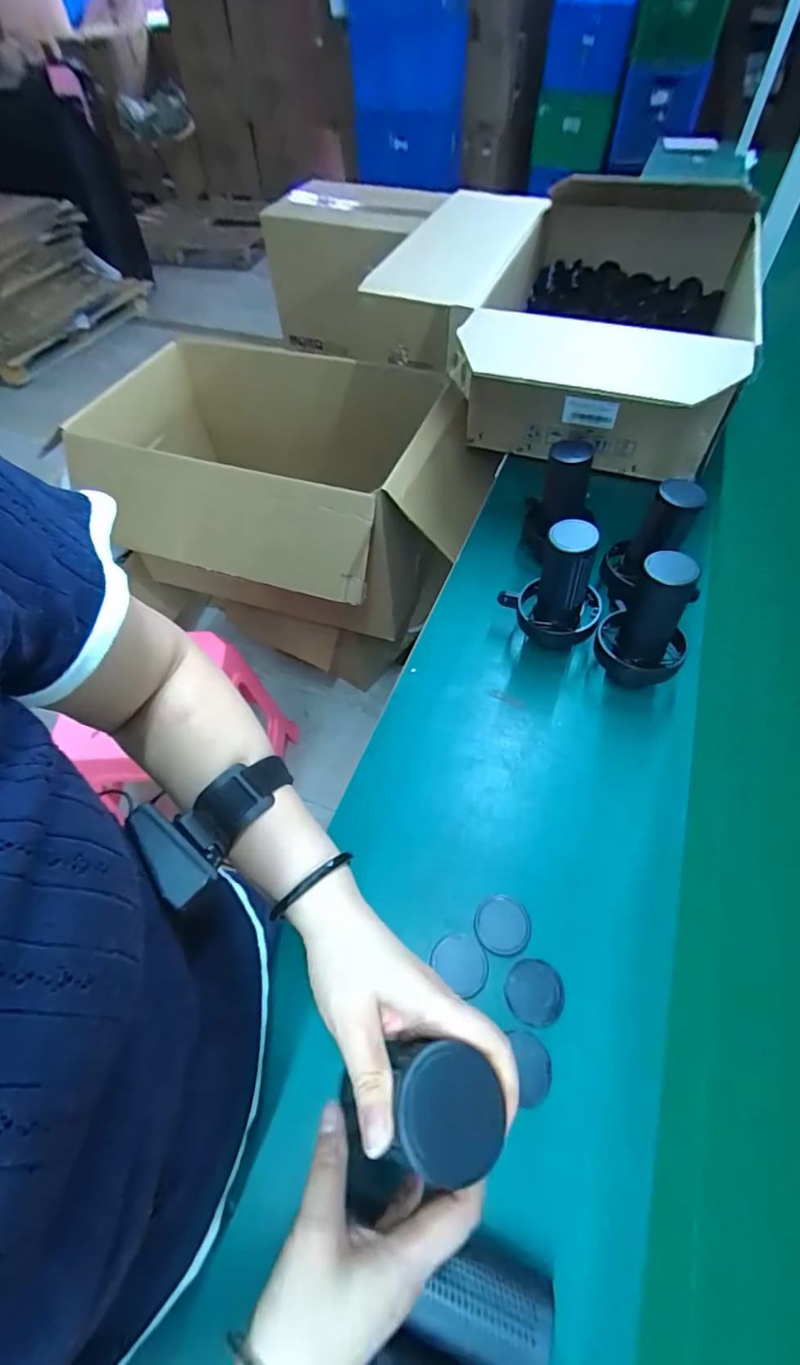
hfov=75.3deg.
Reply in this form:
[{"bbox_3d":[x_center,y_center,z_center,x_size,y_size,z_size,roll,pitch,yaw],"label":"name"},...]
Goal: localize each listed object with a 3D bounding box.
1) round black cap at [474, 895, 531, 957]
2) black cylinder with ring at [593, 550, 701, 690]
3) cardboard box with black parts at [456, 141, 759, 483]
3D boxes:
[{"bbox_3d":[0.096,0.227,0.485,0.051,0.004,0.050,-1,55,1],"label":"round black cap"},{"bbox_3d":[0.281,-0.061,0.586,0.096,0.173,0.089,28,61,20],"label":"black cylinder with ring"},{"bbox_3d":[0.409,-0.748,0.995,0.436,0.237,0.763,14,57,11],"label":"cardboard box with black parts"}]

